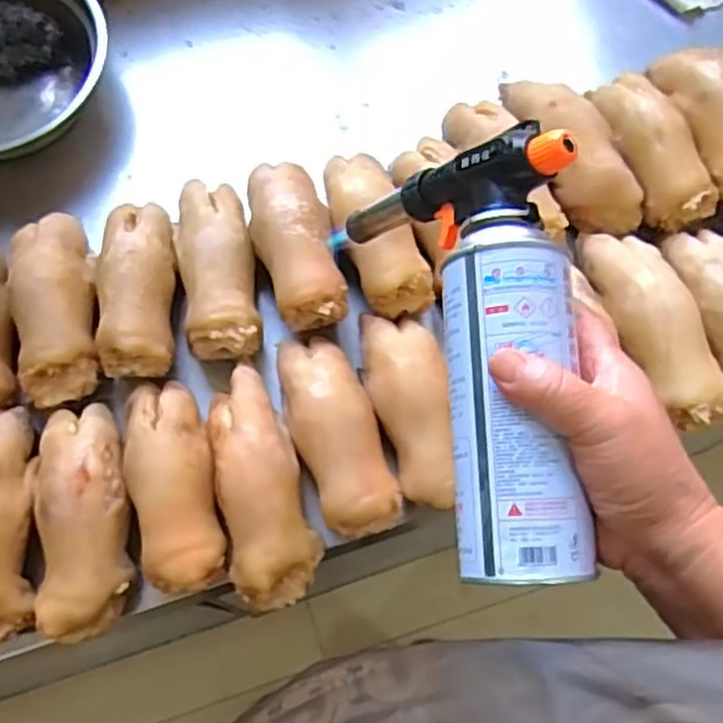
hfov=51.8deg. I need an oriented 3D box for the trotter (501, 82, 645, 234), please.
[{"bbox_3d":[0.180,-0.181,0.638,0.068,0.075,0.164,-17,71,-8],"label":"trotter"}]

